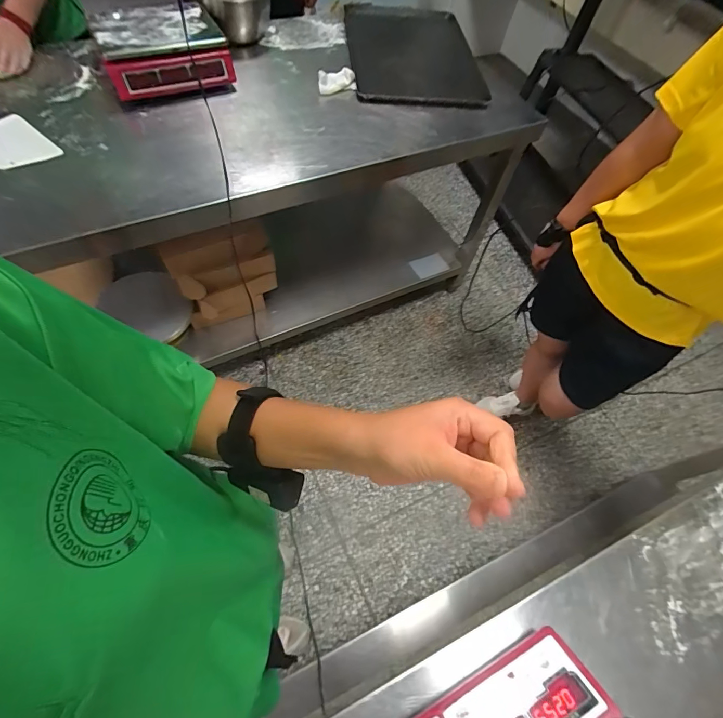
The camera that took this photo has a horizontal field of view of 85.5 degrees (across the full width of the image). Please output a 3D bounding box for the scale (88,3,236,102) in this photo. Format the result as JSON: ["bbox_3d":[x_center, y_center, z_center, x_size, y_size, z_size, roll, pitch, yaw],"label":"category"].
[{"bbox_3d":[-0.533,-0.839,1.057,0.302,0.112,0.271,-19,62,-15],"label":"scale"}]

